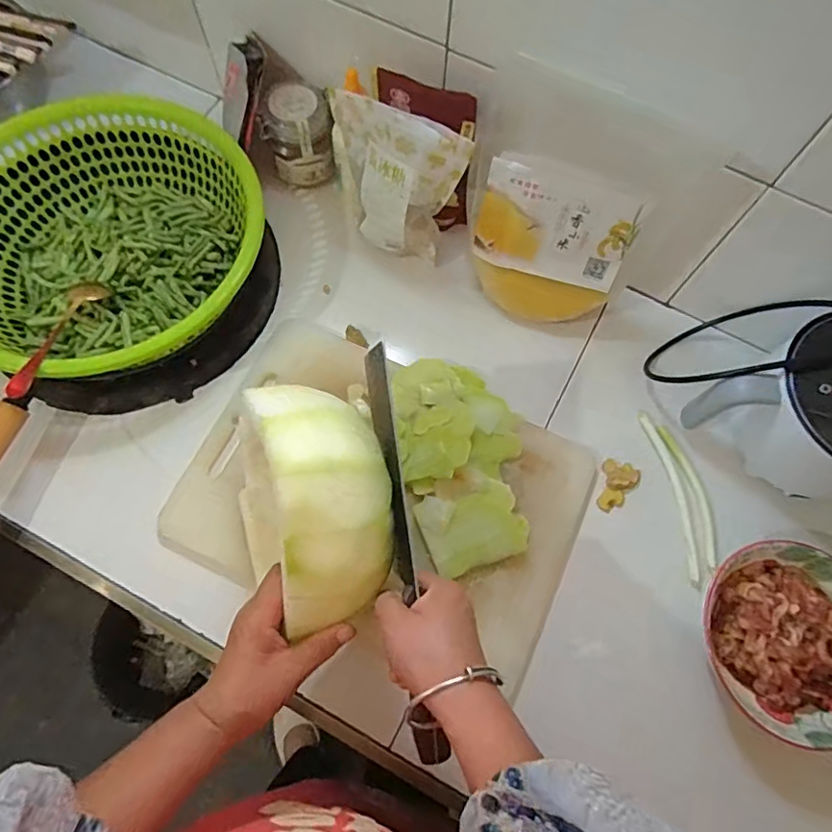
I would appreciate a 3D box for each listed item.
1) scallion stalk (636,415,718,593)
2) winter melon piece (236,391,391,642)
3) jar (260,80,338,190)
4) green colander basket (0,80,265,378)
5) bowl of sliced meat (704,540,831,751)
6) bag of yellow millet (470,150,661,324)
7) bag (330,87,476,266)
[{"bbox_3d":[0.297,0.084,0.613,0.045,0.016,0.187,-8,71,-5],"label":"scallion stalk"},{"bbox_3d":[-0.066,0.060,0.394,0.093,0.089,0.165,-7,71,-5],"label":"winter melon piece"},{"bbox_3d":[-0.145,-0.342,0.688,0.079,0.106,0.081,1,71,-2],"label":"jar"},{"bbox_3d":[-0.349,-0.191,0.632,0.325,0.105,0.335,1,71,-2],"label":"green colander basket"},{"bbox_3d":[0.357,0.213,0.535,0.158,0.059,0.169,1,71,-2],"label":"bowl of sliced meat"},{"bbox_3d":[0.142,-0.172,0.598,0.170,0.185,0.057,18,71,4],"label":"bag of yellow millet"},{"bbox_3d":[-0.028,-0.239,0.613,0.145,0.198,0.055,23,72,6],"label":"bag"}]

